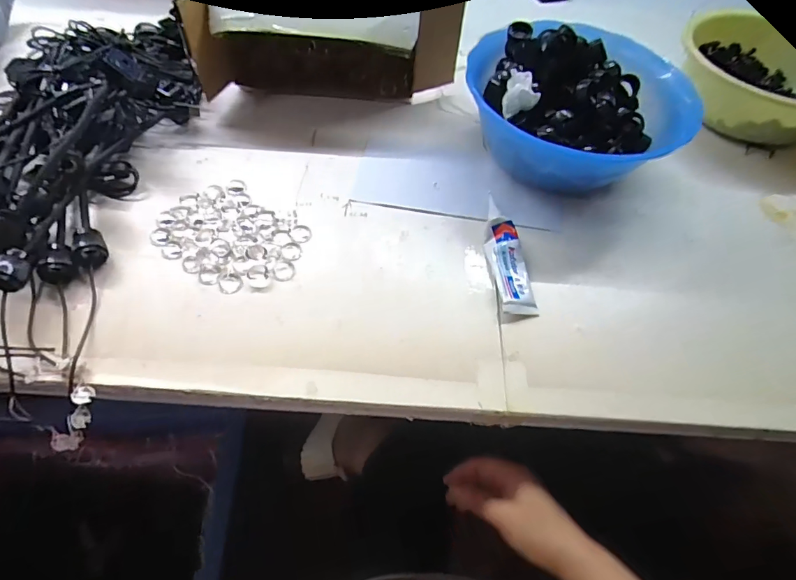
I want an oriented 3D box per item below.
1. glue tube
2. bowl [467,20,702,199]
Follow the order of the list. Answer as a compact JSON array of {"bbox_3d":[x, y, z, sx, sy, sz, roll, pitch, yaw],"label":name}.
[{"bbox_3d":[0.109,-0.038,0.434,0.034,0.020,0.141,-4,58,-6],"label":"glue tube"},{"bbox_3d":[0.186,-0.204,0.493,0.214,0.098,0.200,2,57,-3],"label":"bowl"}]

